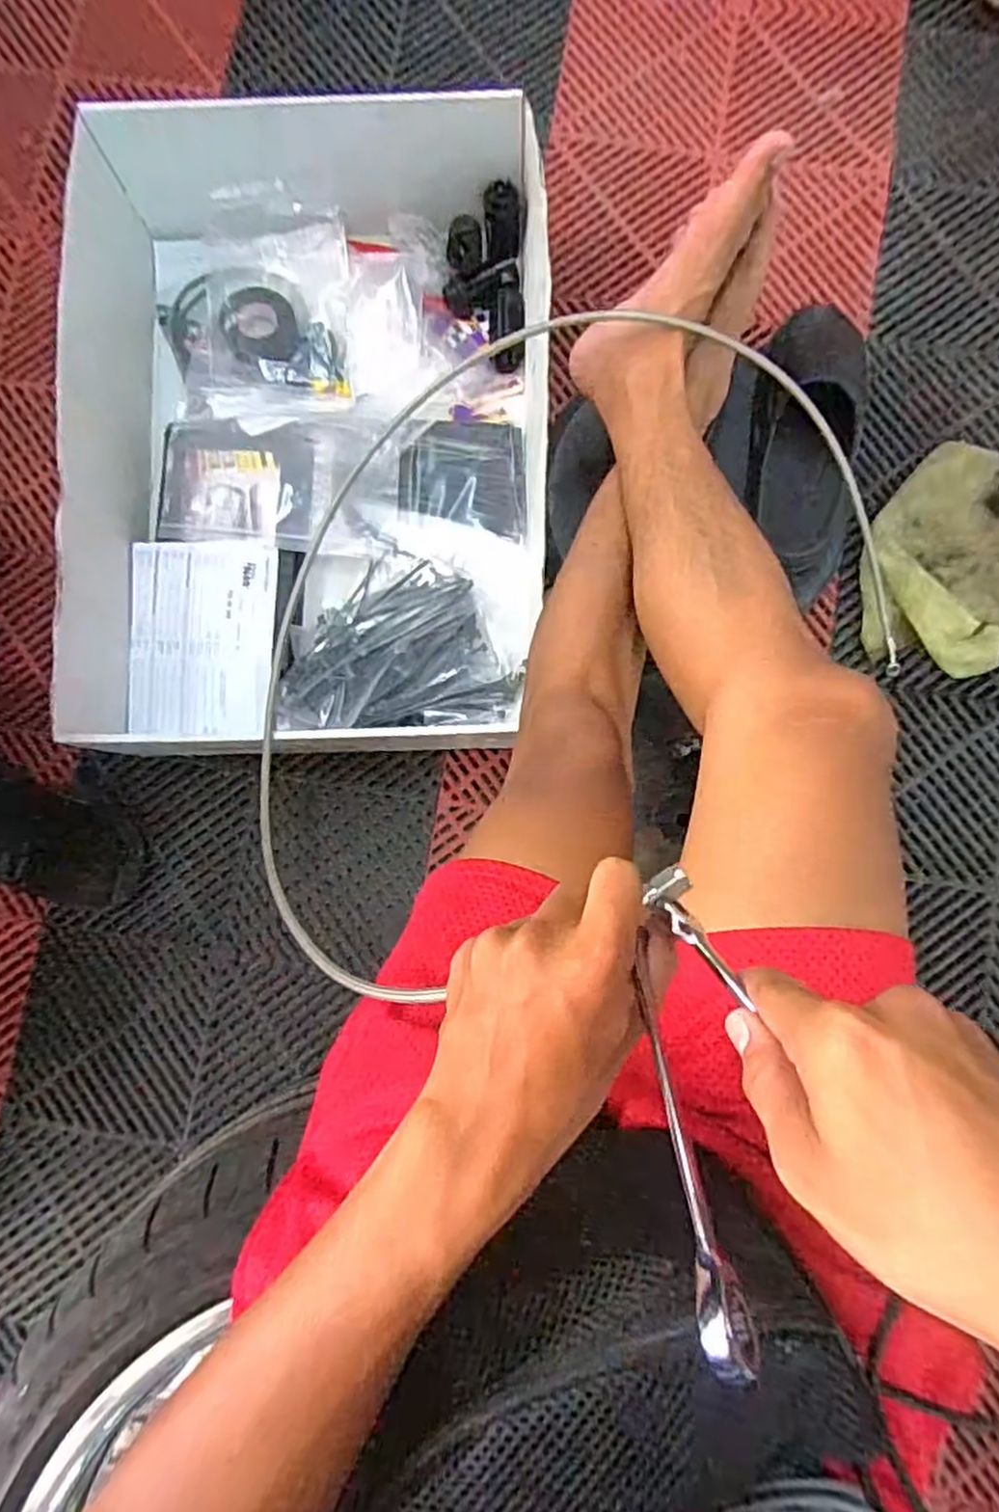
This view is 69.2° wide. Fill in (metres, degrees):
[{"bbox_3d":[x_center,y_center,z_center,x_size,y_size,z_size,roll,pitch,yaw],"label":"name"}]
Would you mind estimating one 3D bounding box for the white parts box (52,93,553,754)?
[{"bbox_3d":[-0.185,-0.333,0.739,0.453,0.132,0.656,0,86,3],"label":"white parts box"}]

